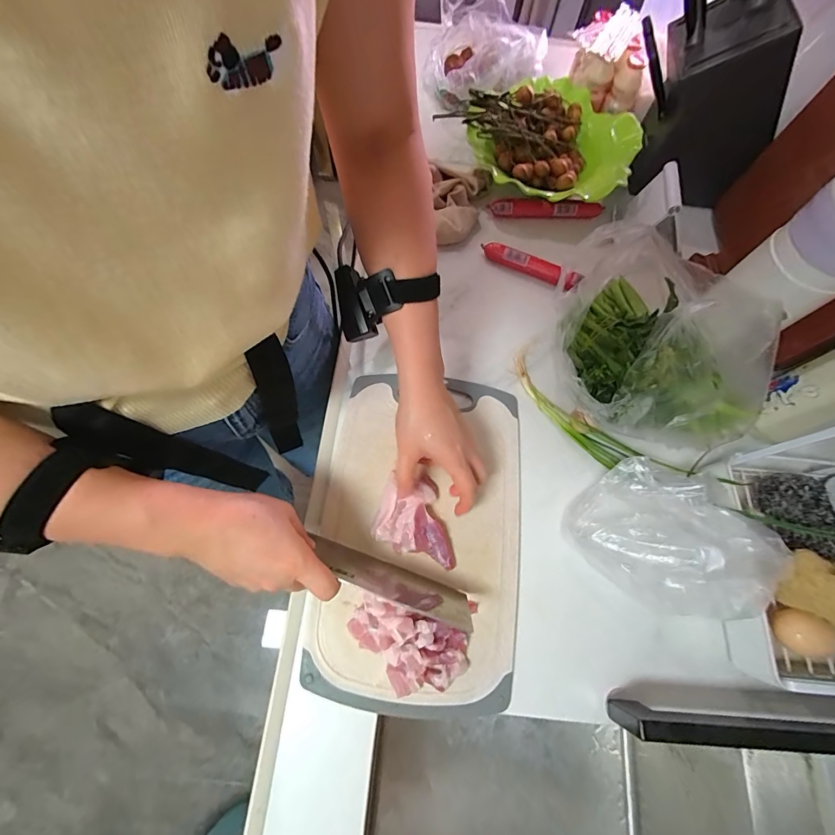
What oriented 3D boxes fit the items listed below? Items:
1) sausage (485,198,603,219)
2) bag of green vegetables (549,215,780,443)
[{"bbox_3d":[0.189,-0.311,0.577,0.163,0.027,0.019,4,69,-2],"label":"sausage"},{"bbox_3d":[0.268,-0.099,0.439,0.201,0.133,0.227,5,69,-1],"label":"bag of green vegetables"}]

